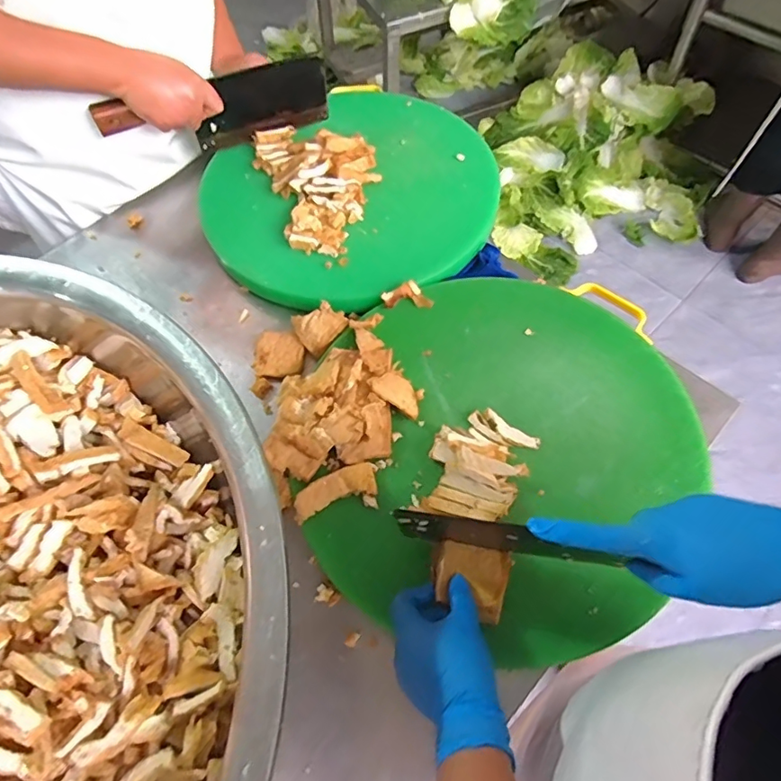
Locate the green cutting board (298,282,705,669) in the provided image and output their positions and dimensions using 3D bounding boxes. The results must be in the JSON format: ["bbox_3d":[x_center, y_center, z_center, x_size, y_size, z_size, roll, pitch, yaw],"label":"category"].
[{"bbox_3d":[0.123,0.051,0.536,0.367,0.022,0.393,0,62,4],"label":"green cutting board"}]

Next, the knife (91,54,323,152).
[{"bbox_3d":[-0.225,-0.372,0.703,0.292,0.107,0.020,-24,64,-9],"label":"knife"}]

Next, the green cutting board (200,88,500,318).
[{"bbox_3d":[-0.047,-0.275,0.697,0.394,0.039,0.364,-40,71,-19],"label":"green cutting board"}]

